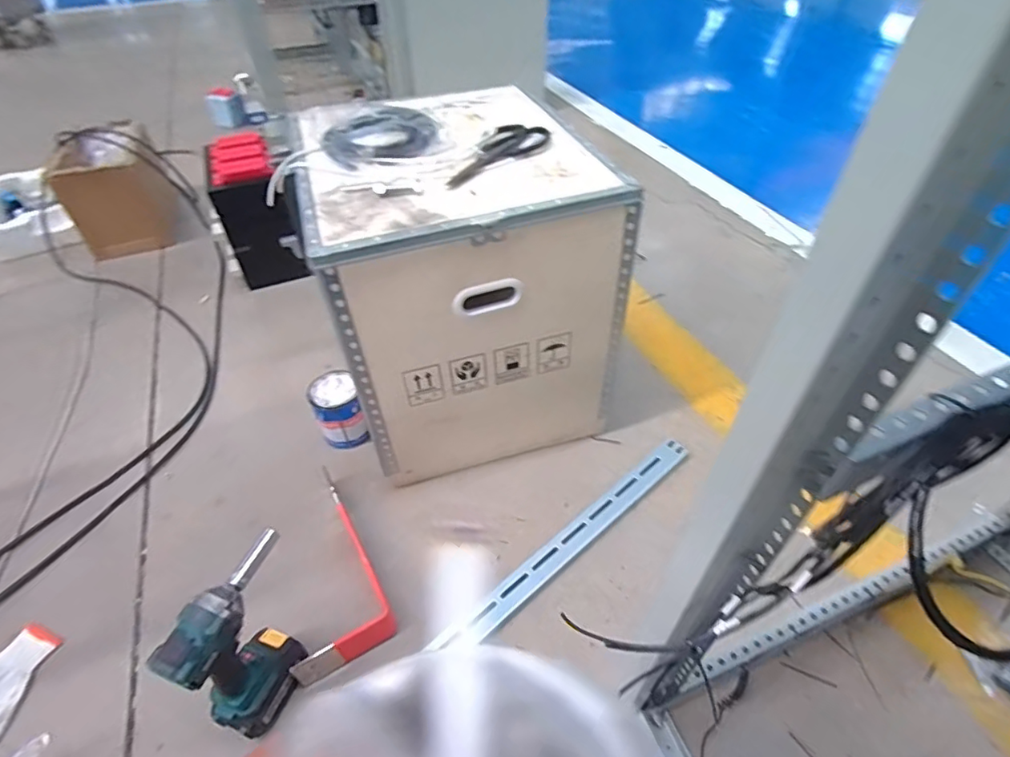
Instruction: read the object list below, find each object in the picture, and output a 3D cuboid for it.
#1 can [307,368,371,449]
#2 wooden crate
[{"bbox_3d":[-0.330,0.066,1.069,0.086,0.135,0.102,-15,47,-13],"label":"can"},{"bbox_3d":[-0.091,-0.173,1.012,0.443,0.544,0.474,-15,47,-13],"label":"wooden crate"}]

